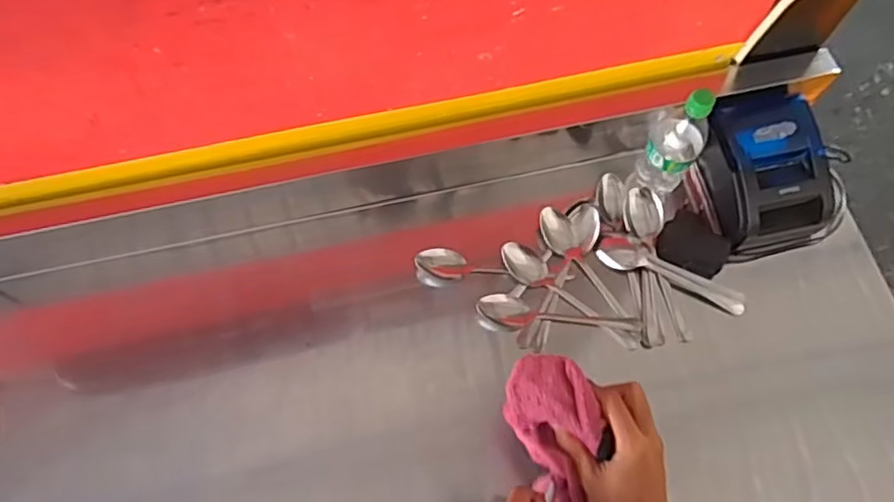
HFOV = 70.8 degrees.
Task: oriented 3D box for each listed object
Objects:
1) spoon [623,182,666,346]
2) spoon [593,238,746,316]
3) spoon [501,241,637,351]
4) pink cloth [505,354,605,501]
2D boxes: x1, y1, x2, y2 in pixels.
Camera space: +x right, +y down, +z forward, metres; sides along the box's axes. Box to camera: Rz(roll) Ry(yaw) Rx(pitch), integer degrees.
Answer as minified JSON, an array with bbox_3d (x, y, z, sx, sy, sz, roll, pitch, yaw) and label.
[{"bbox_3d":[0.235,0.017,0.723,0.043,0.022,0.179,-5,82,-1],"label":"spoon"},{"bbox_3d":[0.256,0.031,0.725,0.165,0.026,0.040,30,72,12],"label":"spoon"},{"bbox_3d":[0.134,0.051,0.704,0.179,0.030,0.037,38,73,0],"label":"spoon"},{"bbox_3d":[0.090,0.149,0.521,0.071,0.042,0.127,-9,68,-3],"label":"pink cloth"}]

